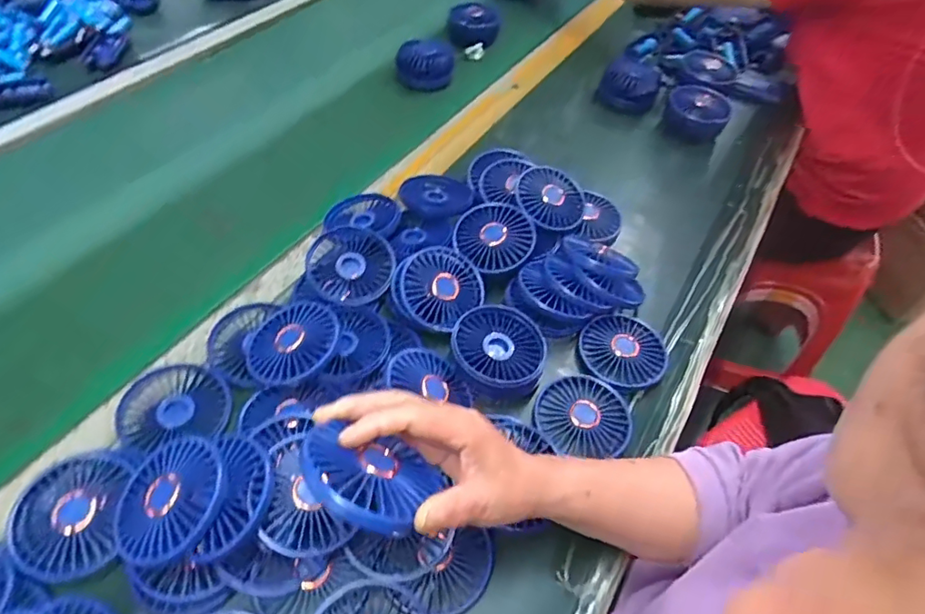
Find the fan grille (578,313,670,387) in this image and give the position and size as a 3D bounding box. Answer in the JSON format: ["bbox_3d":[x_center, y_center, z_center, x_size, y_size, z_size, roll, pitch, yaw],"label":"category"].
[{"bbox_3d":[0.160,0.045,0.553,0.092,0.016,0.081,-25,57,-22],"label":"fan grille"}]

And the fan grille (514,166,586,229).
[{"bbox_3d":[0.105,-0.129,0.645,0.084,0.018,0.082,22,61,-3],"label":"fan grille"}]

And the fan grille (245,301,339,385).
[{"bbox_3d":[-0.156,0.032,0.502,0.086,0.018,0.083,-15,54,4],"label":"fan grille"}]

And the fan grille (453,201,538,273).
[{"bbox_3d":[0.035,-0.077,0.592,0.082,0.021,0.085,12,66,-1],"label":"fan grille"}]

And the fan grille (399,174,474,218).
[{"bbox_3d":[-0.031,-0.136,0.661,0.083,0.017,0.083,3,51,-1],"label":"fan grille"}]

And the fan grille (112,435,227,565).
[{"bbox_3d":[-0.211,0.135,0.391,0.079,0.009,0.085,-7,56,11],"label":"fan grille"}]

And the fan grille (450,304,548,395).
[{"bbox_3d":[0.035,0.042,0.524,0.089,0.036,0.090,10,51,4],"label":"fan grille"}]

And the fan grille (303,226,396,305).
[{"bbox_3d":[-0.116,-0.042,0.566,0.087,0.026,0.085,2,51,-2],"label":"fan grille"}]

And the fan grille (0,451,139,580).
[{"bbox_3d":[-0.291,0.150,0.408,0.076,0.017,0.088,5,51,0],"label":"fan grille"}]

